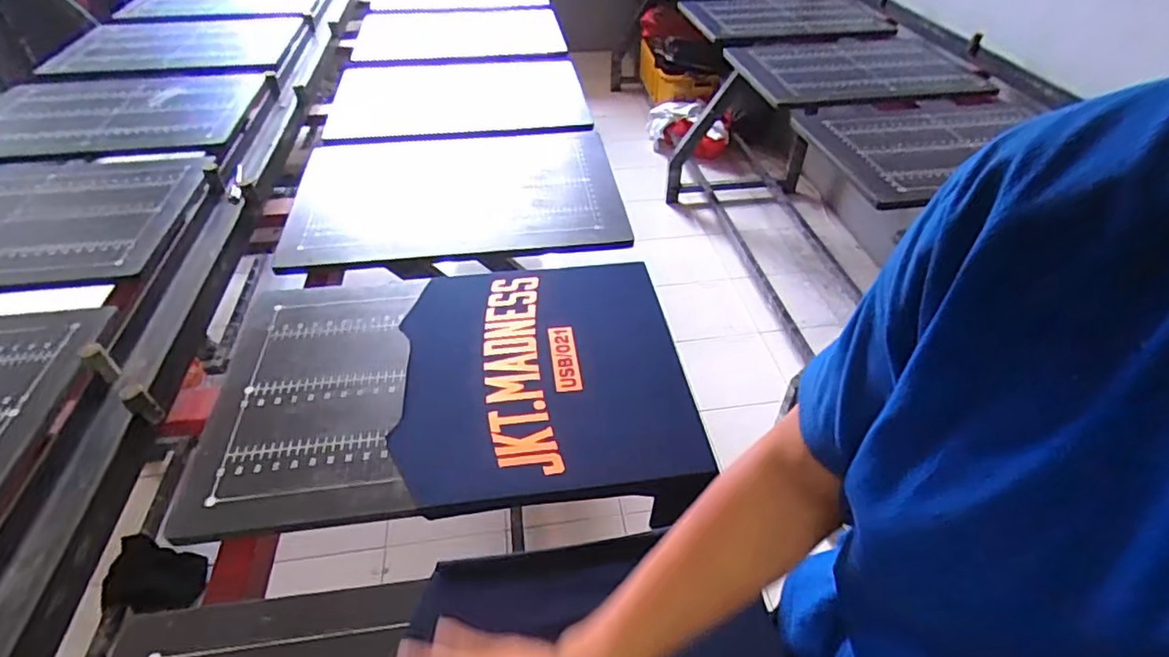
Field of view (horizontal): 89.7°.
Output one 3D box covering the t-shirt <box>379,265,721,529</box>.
[{"bbox_3d":[-0.052,0.058,0.786,0.361,0.027,0.405,-6,43,-5],"label":"t-shirt"}]

